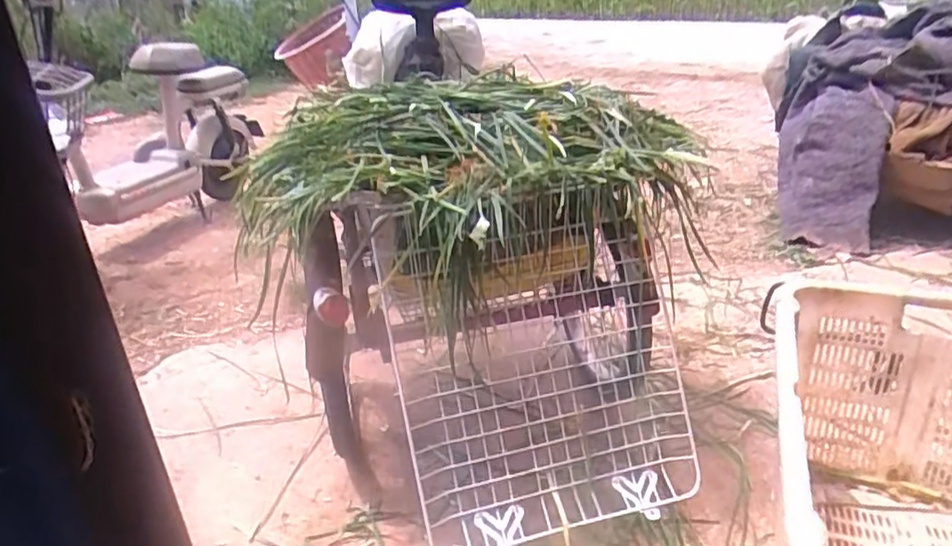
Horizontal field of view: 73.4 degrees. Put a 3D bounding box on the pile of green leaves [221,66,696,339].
[{"bbox_3d":[-0.017,-0.161,1.079,0.683,0.263,0.497,-17,30,-25],"label":"pile of green leaves"}]

